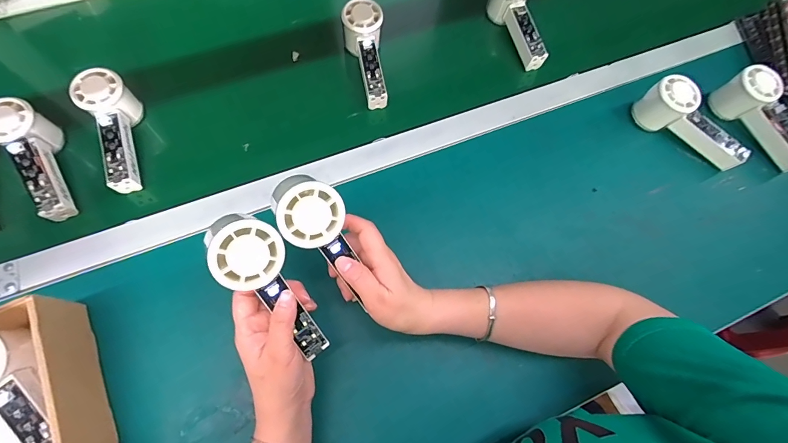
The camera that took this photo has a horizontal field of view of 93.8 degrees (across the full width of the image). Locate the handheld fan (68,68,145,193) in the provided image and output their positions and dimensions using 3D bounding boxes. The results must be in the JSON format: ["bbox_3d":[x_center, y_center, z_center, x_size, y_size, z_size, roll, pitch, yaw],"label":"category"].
[{"bbox_3d":[-0.347,-0.110,0.469,0.054,0.061,0.153,-17,85,-9],"label":"handheld fan"}]

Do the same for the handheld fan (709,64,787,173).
[{"bbox_3d":[0.527,-0.145,0.530,0.050,0.066,0.150,-36,90,-15],"label":"handheld fan"}]

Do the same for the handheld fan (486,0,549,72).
[{"bbox_3d":[0.196,-0.310,0.577,0.054,0.065,0.160,-17,85,-9],"label":"handheld fan"}]

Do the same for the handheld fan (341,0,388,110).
[{"bbox_3d":[-0.035,-0.236,0.532,0.056,0.051,0.155,-12,87,-7],"label":"handheld fan"}]

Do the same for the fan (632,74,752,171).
[{"bbox_3d":[0.414,-0.134,0.518,0.153,0.067,0.048,40,72,-3],"label":"fan"}]

